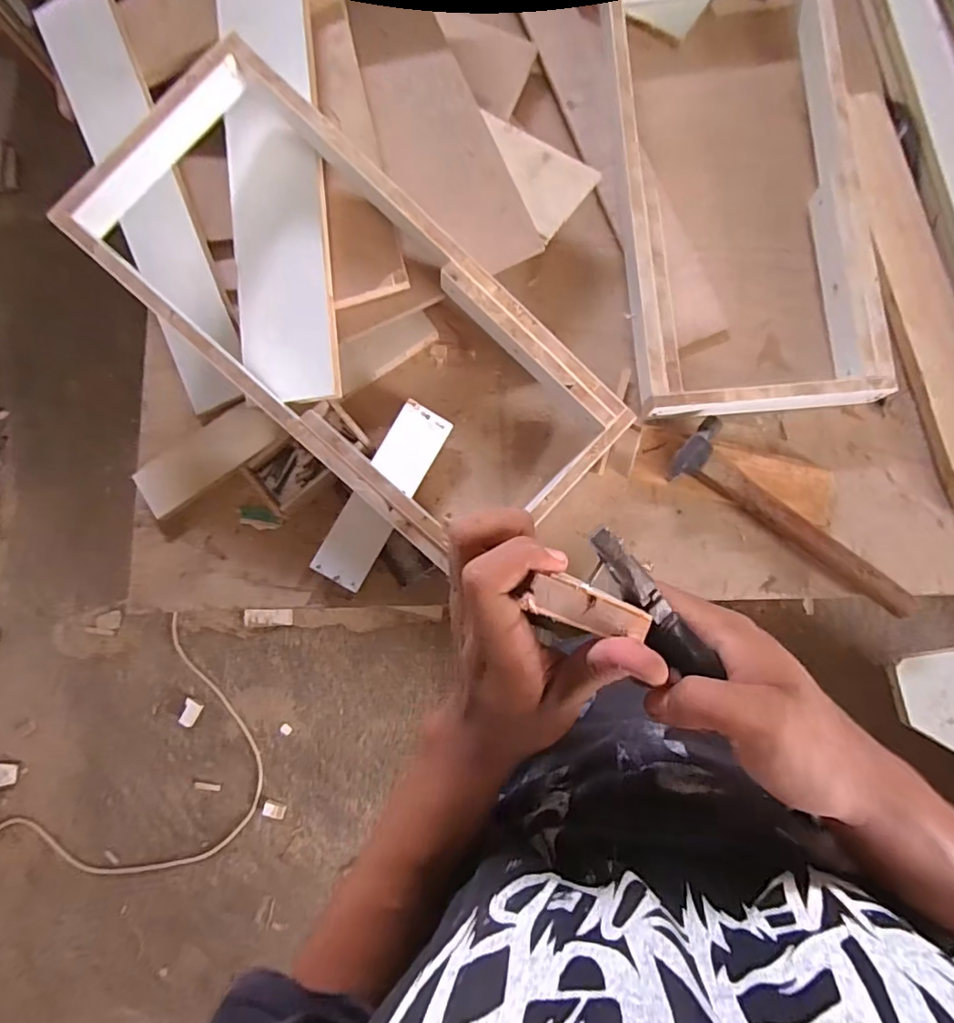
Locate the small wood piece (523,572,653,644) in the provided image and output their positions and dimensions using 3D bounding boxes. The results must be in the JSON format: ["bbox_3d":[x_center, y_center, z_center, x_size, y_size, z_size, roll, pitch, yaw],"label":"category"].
[{"bbox_3d":[0.053,0.045,0.247,0.062,0.004,0.021,19,83,-13],"label":"small wood piece"}]

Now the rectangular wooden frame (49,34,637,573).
[{"bbox_3d":[-0.133,-0.204,0.626,0.625,0.071,0.287,41,90,-6],"label":"rectangular wooden frame"}]

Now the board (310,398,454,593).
[{"bbox_3d":[-0.116,-0.021,0.666,0.066,0.015,0.241,30,88,-12],"label":"board"}]

